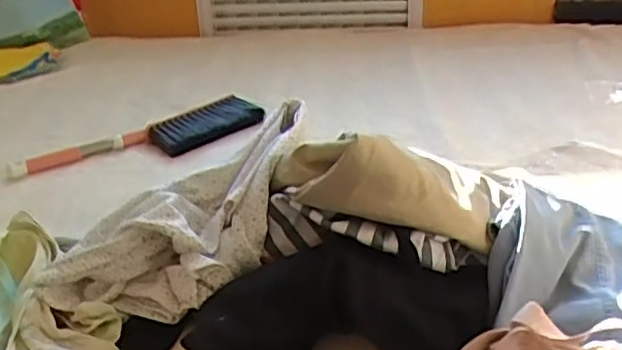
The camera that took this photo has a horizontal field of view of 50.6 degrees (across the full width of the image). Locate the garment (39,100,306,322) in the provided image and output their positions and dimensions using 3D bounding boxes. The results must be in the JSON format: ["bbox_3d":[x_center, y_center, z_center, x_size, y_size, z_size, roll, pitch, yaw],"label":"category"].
[{"bbox_3d":[-0.137,0.035,0.733,0.220,0.132,0.254,4,28,12],"label":"garment"}]

